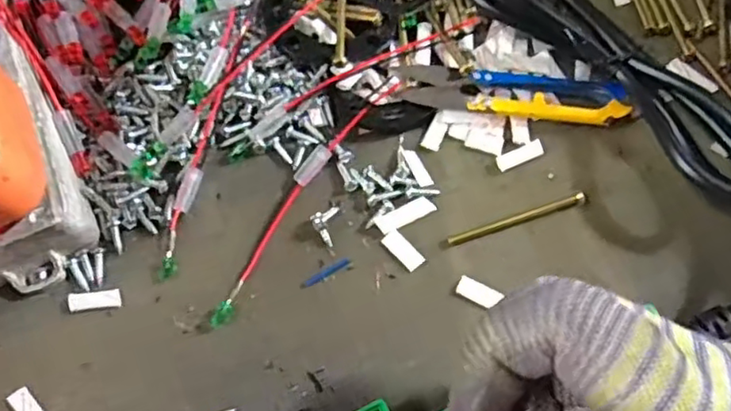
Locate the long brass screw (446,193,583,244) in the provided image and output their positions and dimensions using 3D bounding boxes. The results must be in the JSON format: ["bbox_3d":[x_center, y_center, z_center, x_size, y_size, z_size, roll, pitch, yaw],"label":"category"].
[{"bbox_3d":[0.061,0.006,0.254,0.057,0.006,0.004,-18,73,-5],"label":"long brass screw"}]

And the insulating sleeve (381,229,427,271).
[{"bbox_3d":[0.015,0.017,0.252,0.008,0.004,0.018,-40,73,-12],"label":"insulating sleeve"}]

